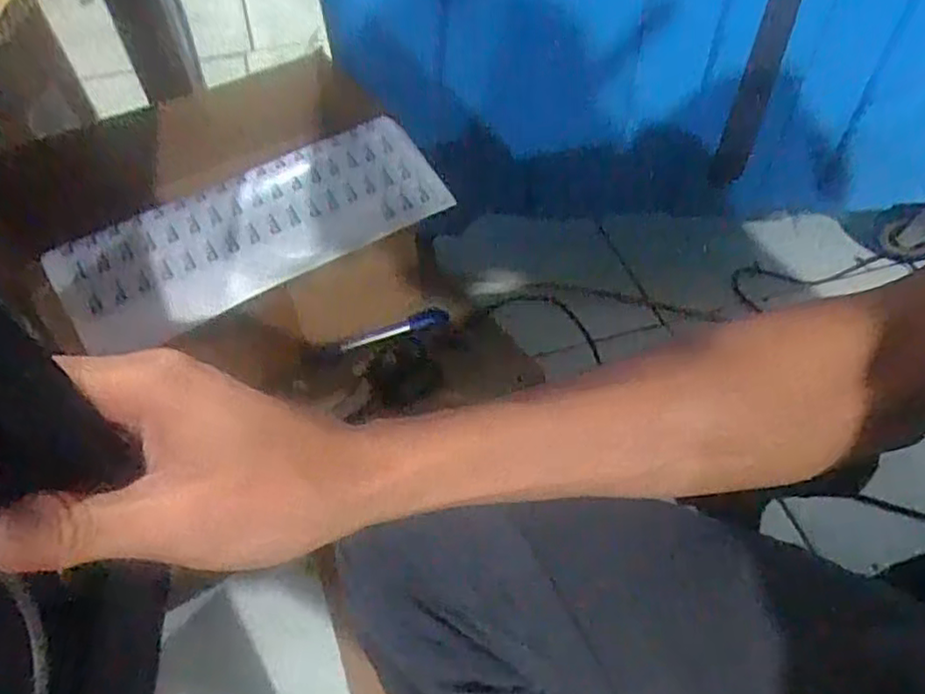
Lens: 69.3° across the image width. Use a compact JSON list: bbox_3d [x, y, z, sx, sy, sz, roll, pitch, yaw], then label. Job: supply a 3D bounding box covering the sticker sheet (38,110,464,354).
[{"bbox_3d":[-0.135,-0.085,0.461,0.262,0.011,0.094,-30,71,-23],"label":"sticker sheet"}]

